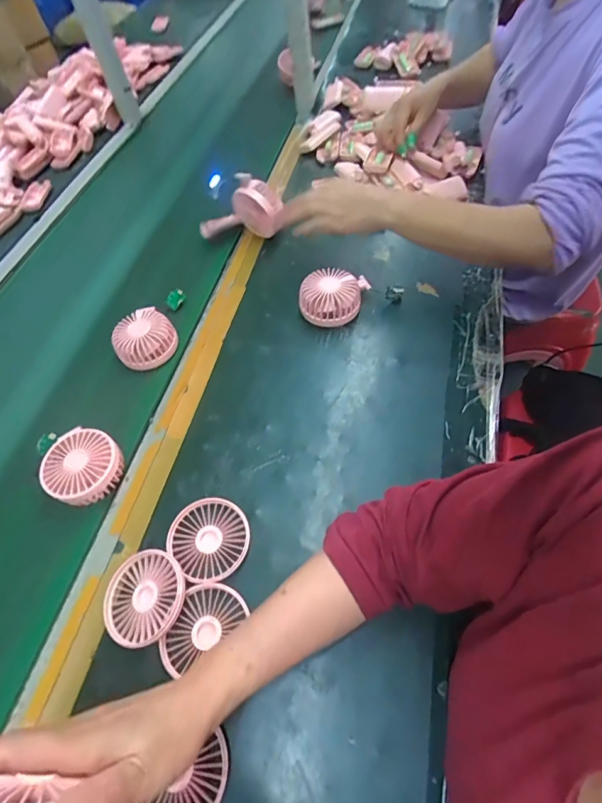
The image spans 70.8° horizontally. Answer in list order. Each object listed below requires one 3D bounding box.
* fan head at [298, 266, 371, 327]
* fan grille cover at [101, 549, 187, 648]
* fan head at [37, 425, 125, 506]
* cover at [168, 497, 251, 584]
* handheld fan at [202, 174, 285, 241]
[{"bbox_3d":[0.045,-0.153,0.609,0.082,0.049,0.084,19,61,16],"label":"fan head"},{"bbox_3d":[-0.162,0.200,0.436,0.085,0.019,0.086,29,64,22],"label":"fan grille cover"},{"bbox_3d":[-0.267,0.079,0.517,0.089,0.034,0.086,-2,57,4],"label":"fan head"},{"bbox_3d":[-0.100,0.150,0.468,0.082,0.012,0.087,-37,61,-18],"label":"cover"},{"bbox_3d":[-0.102,-0.321,0.717,0.145,0.107,0.043,4,58,8],"label":"handheld fan"}]

